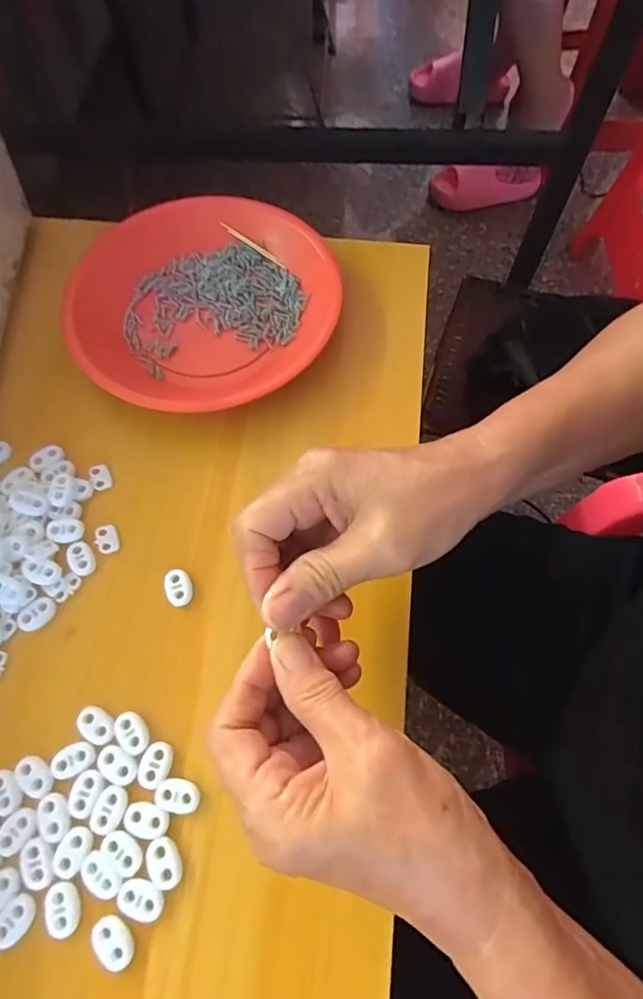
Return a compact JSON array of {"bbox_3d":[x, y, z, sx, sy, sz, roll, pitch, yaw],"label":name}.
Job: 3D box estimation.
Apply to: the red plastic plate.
[{"bbox_3d":[-0.083,-0.145,0.400,0.185,0.029,0.191,0,66,0],"label":"red plastic plate"}]

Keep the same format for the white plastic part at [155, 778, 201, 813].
[{"bbox_3d":[-0.074,0.153,0.280,0.023,0.004,0.015,6,66,3],"label":"white plastic part"}]

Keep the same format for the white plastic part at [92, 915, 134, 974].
[{"bbox_3d":[-0.099,0.209,0.256,0.015,0.004,0.023,-42,72,-16],"label":"white plastic part"}]

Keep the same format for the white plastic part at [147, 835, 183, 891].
[{"bbox_3d":[-0.078,0.181,0.269,0.015,0.004,0.023,-26,68,-11],"label":"white plastic part"}]

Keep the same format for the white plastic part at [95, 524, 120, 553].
[{"bbox_3d":[-0.135,0.024,0.340,0.013,0.004,0.020,-22,68,-9],"label":"white plastic part"}]

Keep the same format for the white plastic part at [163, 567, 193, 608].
[{"bbox_3d":[-0.087,0.052,0.326,0.015,0.004,0.024,-23,68,-9],"label":"white plastic part"}]

